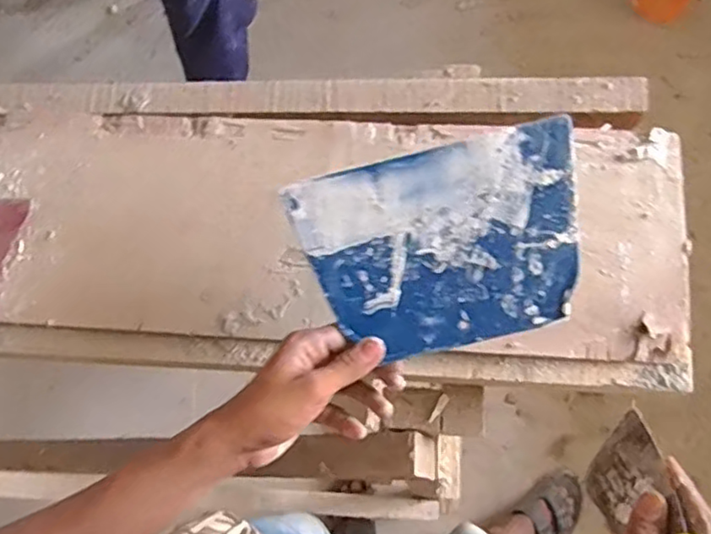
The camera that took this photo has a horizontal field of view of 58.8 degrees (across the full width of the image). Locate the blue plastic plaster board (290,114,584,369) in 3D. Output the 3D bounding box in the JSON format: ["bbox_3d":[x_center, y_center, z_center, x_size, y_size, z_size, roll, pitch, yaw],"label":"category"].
[{"bbox_3d":[0.067,-0.014,0.465,0.203,0.004,0.147,-14,85,4],"label":"blue plastic plaster board"}]

